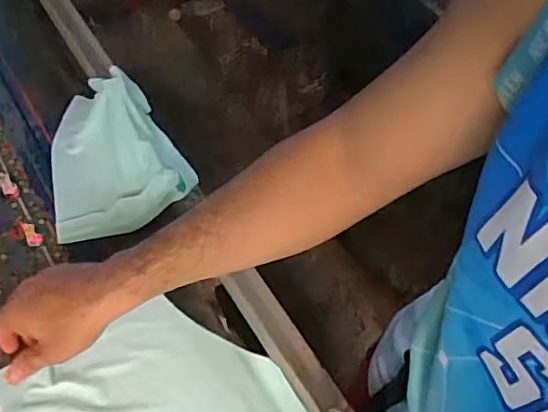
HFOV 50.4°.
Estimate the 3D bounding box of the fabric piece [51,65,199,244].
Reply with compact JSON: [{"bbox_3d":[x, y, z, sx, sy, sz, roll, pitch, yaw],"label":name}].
[{"bbox_3d":[-0.194,-0.078,0.685,0.156,0.062,0.213,-17,58,-12],"label":"fabric piece"}]

